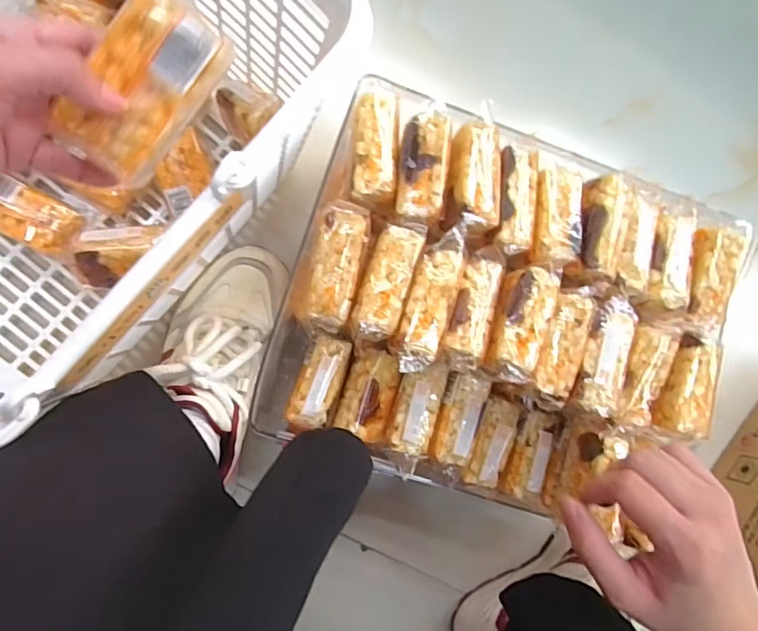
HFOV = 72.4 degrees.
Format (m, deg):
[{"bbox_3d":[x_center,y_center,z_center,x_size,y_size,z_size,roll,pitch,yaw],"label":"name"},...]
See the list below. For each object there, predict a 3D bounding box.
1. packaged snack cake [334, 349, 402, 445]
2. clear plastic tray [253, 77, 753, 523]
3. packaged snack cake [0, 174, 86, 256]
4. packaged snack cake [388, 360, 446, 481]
[{"bbox_3d":[-0.007,0.065,0.422,0.042,0.022,0.071,17,85,-7],"label":"packaged snack cake"},{"bbox_3d":[0.098,0.003,0.406,0.318,0.074,0.270,18,84,-7],"label":"clear plastic tray"},{"bbox_3d":[-0.302,-0.085,0.458,0.082,0.035,0.045,28,83,-6],"label":"packaged snack cake"},{"bbox_3d":[0.030,0.081,0.421,0.034,0.021,0.089,15,85,-7],"label":"packaged snack cake"}]

